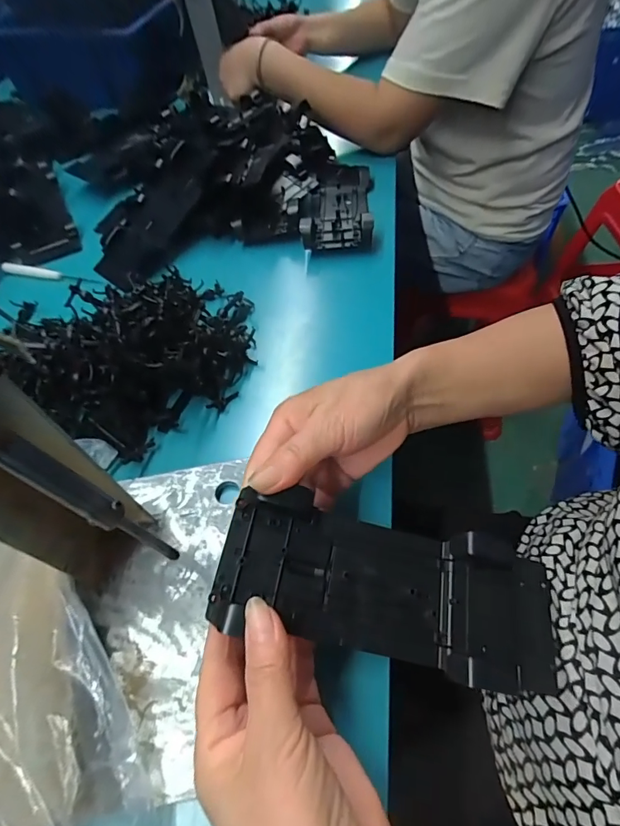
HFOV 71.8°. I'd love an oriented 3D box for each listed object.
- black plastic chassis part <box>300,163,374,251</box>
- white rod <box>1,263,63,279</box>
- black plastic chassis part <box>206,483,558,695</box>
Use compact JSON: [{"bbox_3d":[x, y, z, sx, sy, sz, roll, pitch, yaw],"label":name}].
[{"bbox_3d":[0.038,-0.250,0.515,0.077,0.040,0.181,3,56,7],"label":"black plastic chassis part"},{"bbox_3d":[-0.331,-0.171,0.514,0.081,0.010,0.014,12,58,12],"label":"white rod"},{"bbox_3d":[0.048,0.096,0.240,0.193,0.019,0.077,15,57,-3],"label":"black plastic chassis part"}]

